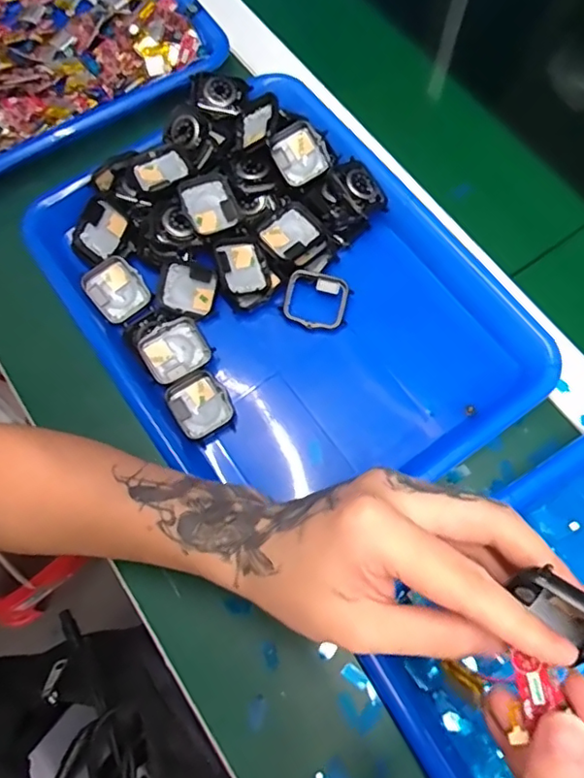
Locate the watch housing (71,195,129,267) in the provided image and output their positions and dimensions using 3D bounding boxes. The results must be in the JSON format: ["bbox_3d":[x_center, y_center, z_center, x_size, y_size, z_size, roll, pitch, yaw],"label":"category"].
[{"bbox_3d":[-0.145,-0.115,0.422,0.034,0.011,0.048,30,111,-12],"label":"watch housing"}]

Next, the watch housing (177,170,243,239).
[{"bbox_3d":[-0.059,-0.134,0.409,0.039,0.009,0.043,-31,94,-15],"label":"watch housing"}]

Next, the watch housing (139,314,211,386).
[{"bbox_3d":[-0.080,-0.026,0.387,0.042,0.012,0.037,-33,73,-9],"label":"watch housing"}]

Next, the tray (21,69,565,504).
[{"bbox_3d":[-0.010,-0.068,0.405,0.255,0.047,0.339,-36,73,-10],"label":"tray"}]

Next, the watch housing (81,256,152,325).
[{"bbox_3d":[-0.128,-0.073,0.413,0.039,0.012,0.043,-35,102,-10],"label":"watch housing"}]

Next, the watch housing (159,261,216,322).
[{"bbox_3d":[-0.077,-0.072,0.414,0.039,0.009,0.037,11,102,-2],"label":"watch housing"}]

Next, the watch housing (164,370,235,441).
[{"bbox_3d":[-0.062,0.011,0.382,0.038,0.009,0.041,-34,73,-9],"label":"watch housing"}]

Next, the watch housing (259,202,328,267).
[{"bbox_3d":[0.001,-0.112,0.413,0.040,0.011,0.043,42,78,15],"label":"watch housing"}]

